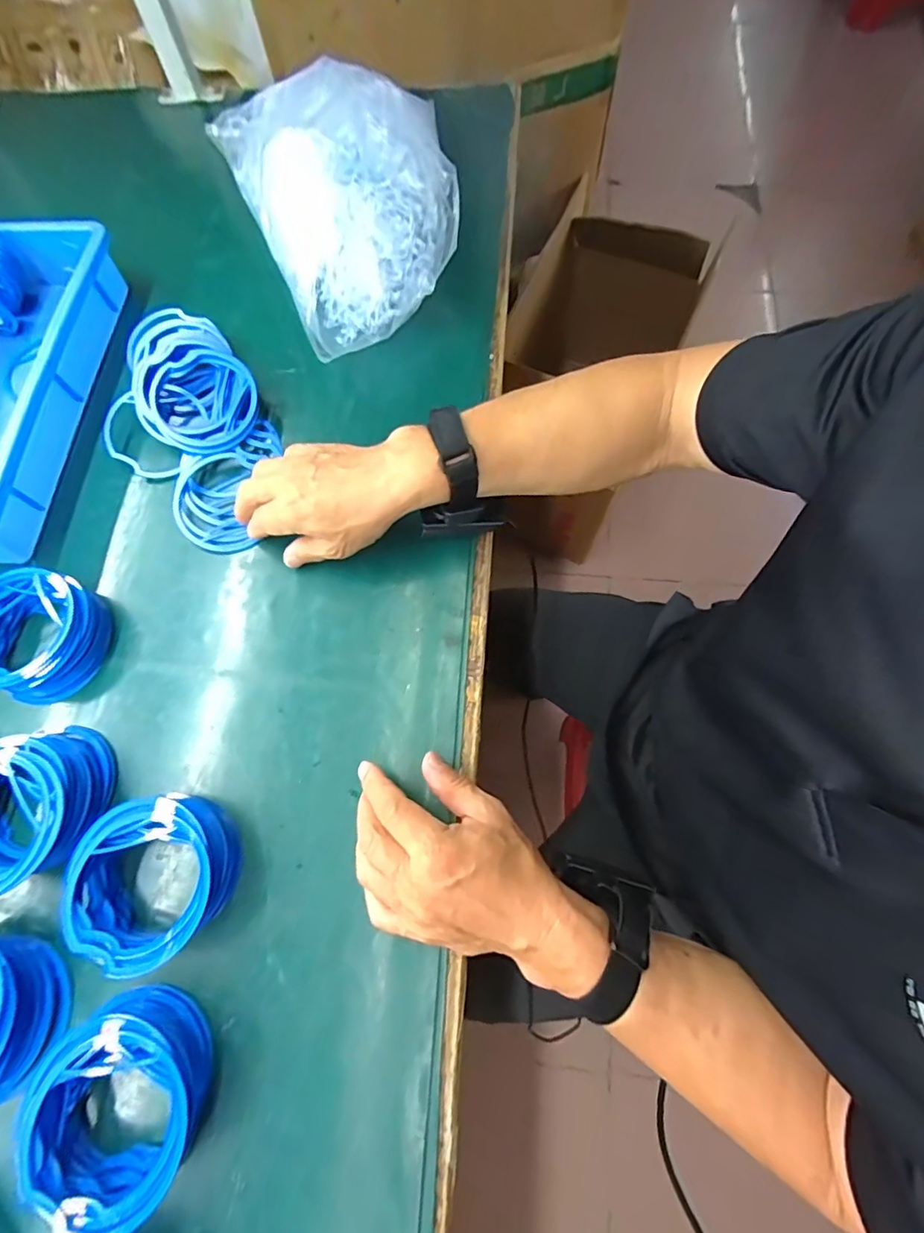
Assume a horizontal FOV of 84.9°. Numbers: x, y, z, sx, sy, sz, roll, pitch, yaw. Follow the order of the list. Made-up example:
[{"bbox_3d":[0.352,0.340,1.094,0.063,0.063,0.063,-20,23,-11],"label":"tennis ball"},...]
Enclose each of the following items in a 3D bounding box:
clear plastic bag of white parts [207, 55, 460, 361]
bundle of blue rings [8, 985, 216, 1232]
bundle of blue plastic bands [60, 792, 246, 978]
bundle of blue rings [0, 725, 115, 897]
[{"bbox_3d":[-0.129,-0.448,0.518,0.177,0.134,0.332,-23,71,-8],"label":"clear plastic bag of white parts"},{"bbox_3d":[-0.204,0.292,0.299,0.097,0.036,0.099,0,70,0],"label":"bundle of blue rings"},{"bbox_3d":[-0.211,0.176,0.347,0.098,0.034,0.103,0,70,0],"label":"bundle of blue plastic bands"},{"bbox_3d":[-0.319,0.139,0.359,0.110,0.041,0.104,0,70,0],"label":"bundle of blue rings"}]

